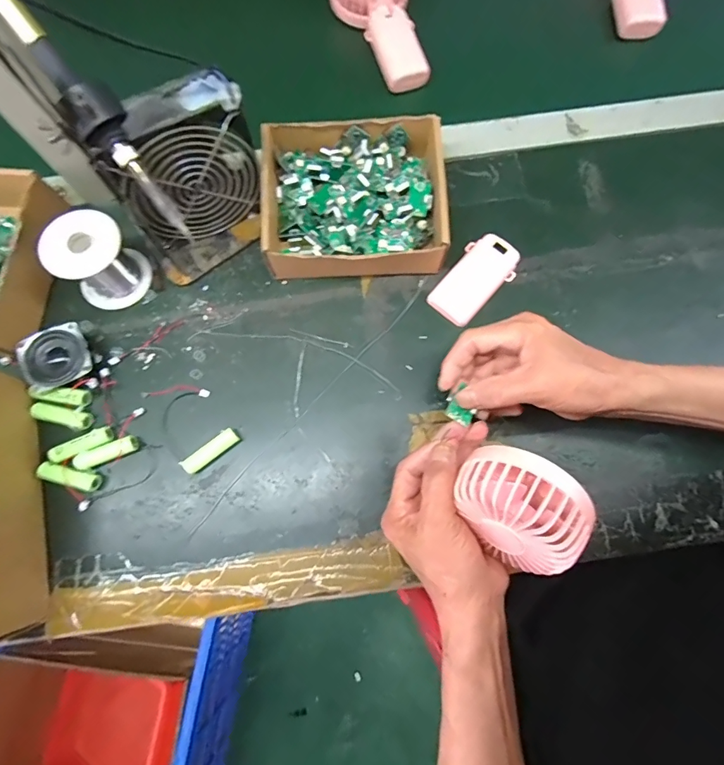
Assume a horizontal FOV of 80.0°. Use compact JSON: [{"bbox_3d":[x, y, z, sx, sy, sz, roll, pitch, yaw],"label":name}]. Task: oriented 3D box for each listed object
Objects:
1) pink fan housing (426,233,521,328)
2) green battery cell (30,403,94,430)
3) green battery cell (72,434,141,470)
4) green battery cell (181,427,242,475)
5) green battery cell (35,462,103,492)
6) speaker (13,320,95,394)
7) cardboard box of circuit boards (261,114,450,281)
[{"bbox_3d":[0.109,-0.100,0.416,0.051,0.013,0.094,37,80,9],"label":"pink fan housing"},{"bbox_3d":[-0.271,0.031,0.390,0.051,0.013,0.015,11,77,3],"label":"green battery cell"},{"bbox_3d":[-0.225,0.062,0.380,0.052,0.010,0.016,-24,78,-5],"label":"green battery cell"},{"bbox_3d":[-0.133,0.061,0.381,0.052,0.011,0.016,-38,79,-8],"label":"green battery cell"},{"bbox_3d":[-0.253,0.082,0.374,0.054,0.010,0.015,15,77,4],"label":"green battery cell"},{"bbox_3d":[-0.276,-0.022,0.392,0.054,0.026,0.050,-25,91,-14],"label":"speaker"},{"bbox_3d":[-0.008,-0.172,0.413,0.163,0.053,0.147,-1,77,0],"label":"cardboard box of circuit boards"}]

